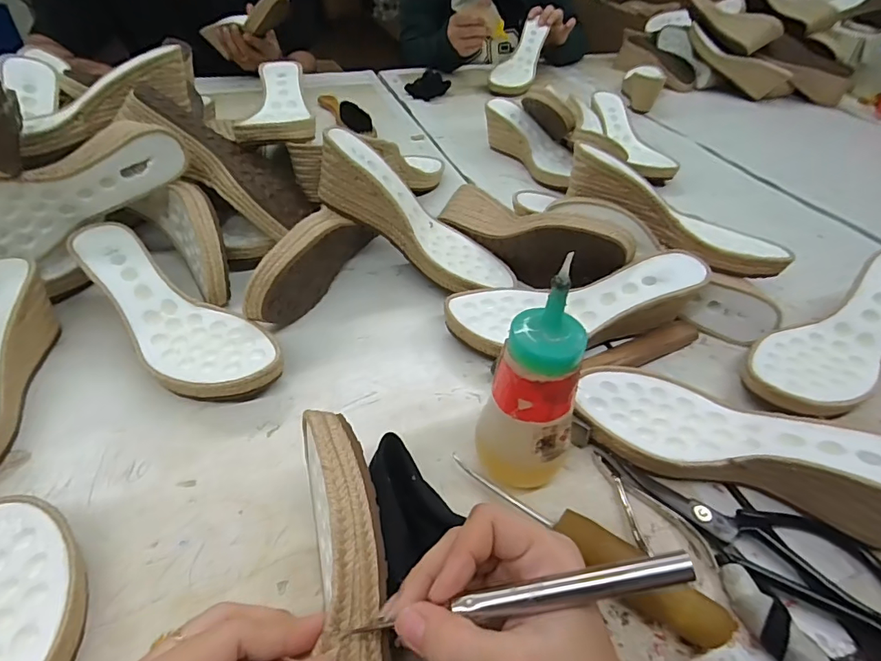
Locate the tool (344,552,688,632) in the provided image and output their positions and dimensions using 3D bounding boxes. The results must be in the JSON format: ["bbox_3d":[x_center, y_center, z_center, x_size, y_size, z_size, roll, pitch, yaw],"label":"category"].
[{"bbox_3d":[0.032,0.117,0.214,0.148,0.007,0.011,-18,41,12],"label":"tool"}]

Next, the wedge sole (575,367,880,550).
[{"bbox_3d":[0.211,0.075,0.347,0.228,0.066,0.083,22,46,20],"label":"wedge sole"}]

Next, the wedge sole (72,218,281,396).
[{"bbox_3d":[-0.231,-0.018,0.423,0.230,0.065,0.080,32,50,28],"label":"wedge sole"}]

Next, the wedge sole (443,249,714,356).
[{"bbox_3d":[0.122,-0.030,0.448,0.234,0.051,0.078,-6,43,-10],"label":"wedge sole"}]

